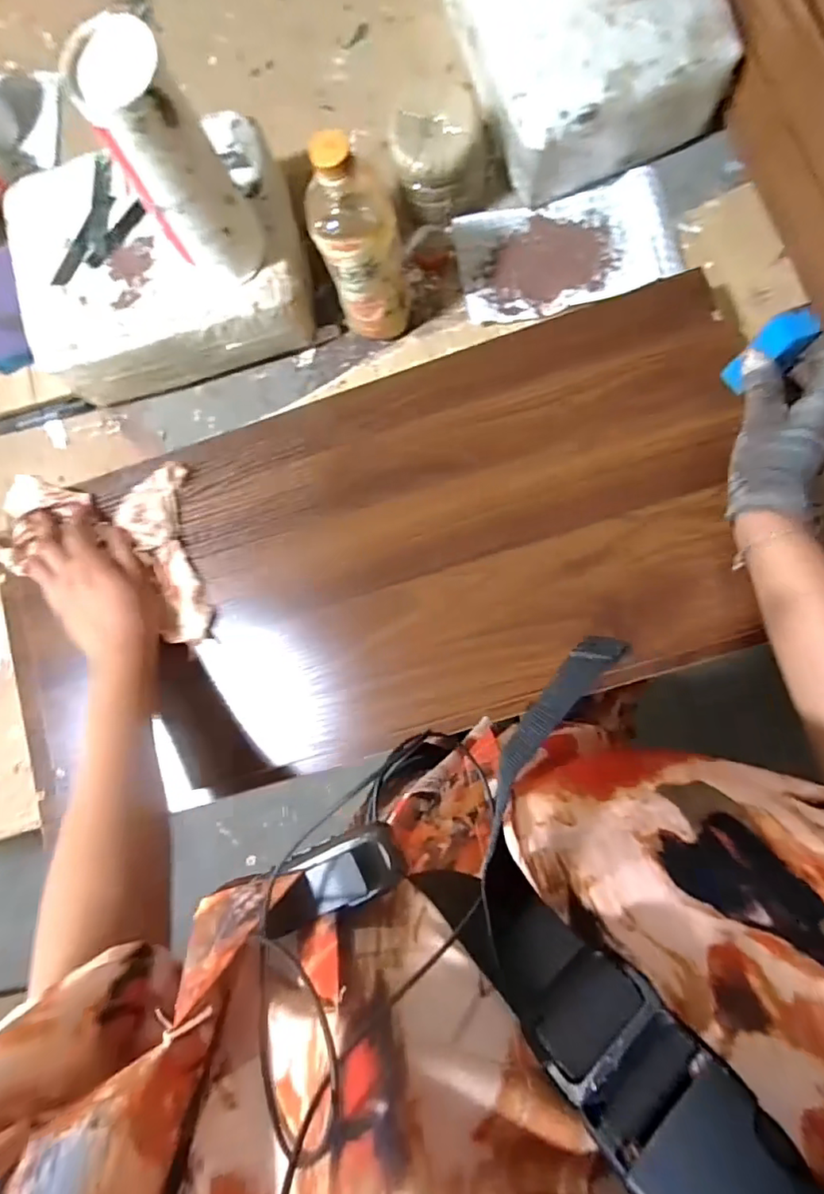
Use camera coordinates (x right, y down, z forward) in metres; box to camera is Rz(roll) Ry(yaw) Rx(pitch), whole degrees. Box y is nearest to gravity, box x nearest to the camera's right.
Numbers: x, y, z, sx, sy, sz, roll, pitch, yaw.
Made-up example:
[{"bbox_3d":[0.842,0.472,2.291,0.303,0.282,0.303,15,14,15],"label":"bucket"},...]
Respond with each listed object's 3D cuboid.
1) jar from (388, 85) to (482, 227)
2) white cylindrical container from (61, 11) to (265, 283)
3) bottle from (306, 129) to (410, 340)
[{"bbox_3d":[0.032,-0.441,0.567,0.094,0.093,0.073,-17,87,4],"label":"jar"},{"bbox_3d":[-0.186,-0.341,0.439,0.067,0.173,0.072,0,88,5],"label":"white cylindrical container"},{"bbox_3d":[-0.047,-0.316,0.502,0.074,0.181,0.068,-11,88,4],"label":"bottle"}]

